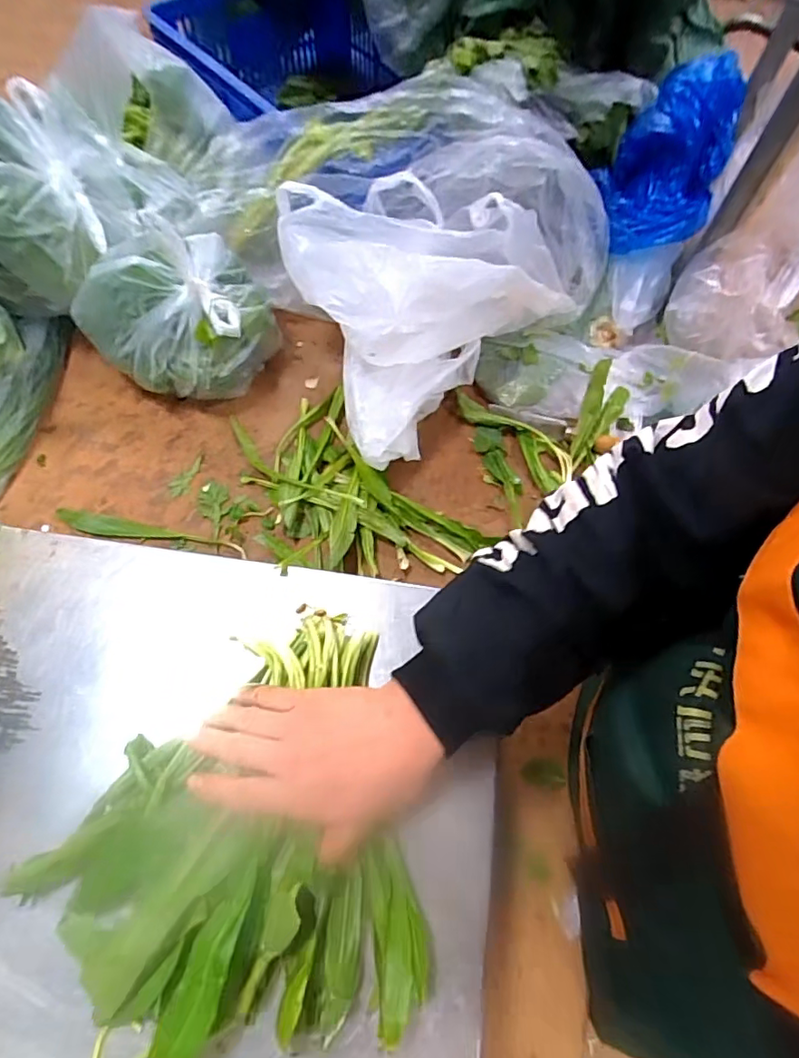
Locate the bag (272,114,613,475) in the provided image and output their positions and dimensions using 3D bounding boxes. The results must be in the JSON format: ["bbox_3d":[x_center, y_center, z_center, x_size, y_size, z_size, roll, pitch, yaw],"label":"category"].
[{"bbox_3d":[0.032,-0.324,0.671,0.265,0.167,0.411,42,68,18],"label":"bag"}]

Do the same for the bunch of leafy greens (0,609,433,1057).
[{"bbox_3d":[-0.128,0.215,0.387,0.254,0.050,0.268,-9,63,-7],"label":"bunch of leafy greens"}]

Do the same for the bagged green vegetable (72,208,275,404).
[{"bbox_3d":[-0.281,-0.275,0.693,0.226,0.172,0.177,3,62,-1],"label":"bagged green vegetable"}]

